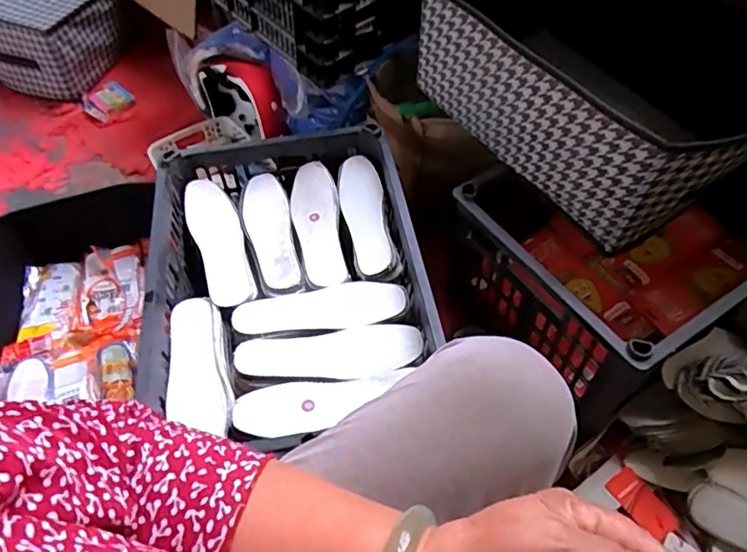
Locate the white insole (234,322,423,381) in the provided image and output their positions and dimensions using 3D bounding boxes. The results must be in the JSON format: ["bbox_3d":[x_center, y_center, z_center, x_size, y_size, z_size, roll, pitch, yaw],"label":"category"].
[{"bbox_3d":[-0.054,0.097,0.679,0.220,0.011,0.070,-8,54,-2],"label":"white insole"}]

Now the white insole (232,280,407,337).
[{"bbox_3d":[-0.070,0.042,0.724,0.217,0.007,0.071,-9,54,-3],"label":"white insole"}]

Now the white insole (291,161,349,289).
[{"bbox_3d":[-0.083,-0.078,0.816,0.066,0.024,0.219,-9,54,-3],"label":"white insole"}]

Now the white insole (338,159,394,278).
[{"bbox_3d":[-0.013,-0.096,0.811,0.060,0.016,0.215,-9,54,-3],"label":"white insole"}]

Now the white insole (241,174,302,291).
[{"bbox_3d":[-0.153,-0.070,0.805,0.064,0.013,0.207,-12,54,-6],"label":"white insole"}]

